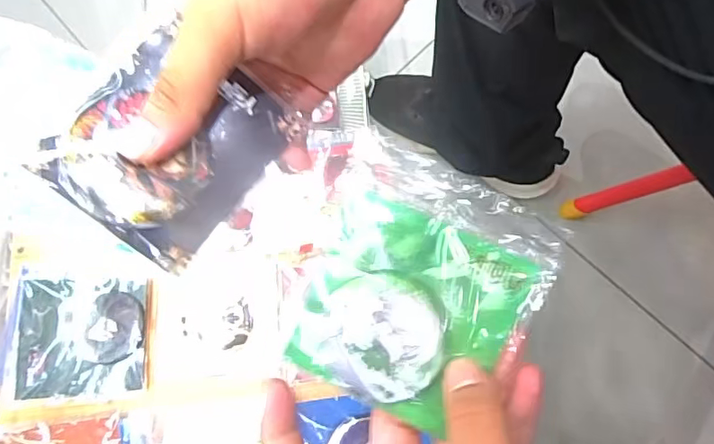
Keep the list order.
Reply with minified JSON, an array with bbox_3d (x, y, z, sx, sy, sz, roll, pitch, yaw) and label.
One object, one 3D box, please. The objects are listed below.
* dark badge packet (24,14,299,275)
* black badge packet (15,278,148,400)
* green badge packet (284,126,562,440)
[{"bbox_3d":[-0.075,-0.034,0.217,0.070,0.006,0.089,39,66,-15],"label":"dark badge packet"},{"bbox_3d":[-0.214,0.088,0.400,0.093,0.013,0.086,-2,74,0],"label":"black badge packet"},{"bbox_3d":[0.024,0.030,0.230,0.097,0.011,0.106,27,91,12],"label":"green badge packet"}]

